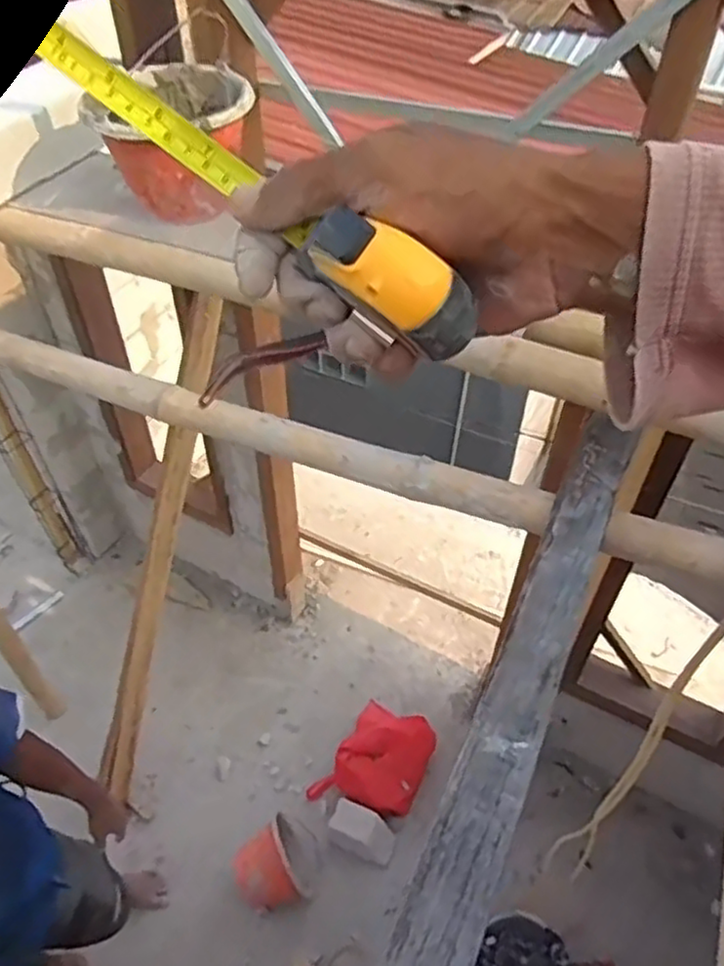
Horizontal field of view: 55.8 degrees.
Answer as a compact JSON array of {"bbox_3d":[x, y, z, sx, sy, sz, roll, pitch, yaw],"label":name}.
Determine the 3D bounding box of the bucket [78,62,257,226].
[{"bbox_3d":[-0.259,-0.502,1.026,0.204,0.166,0.214,1,46,-1],"label":"bucket"}]

